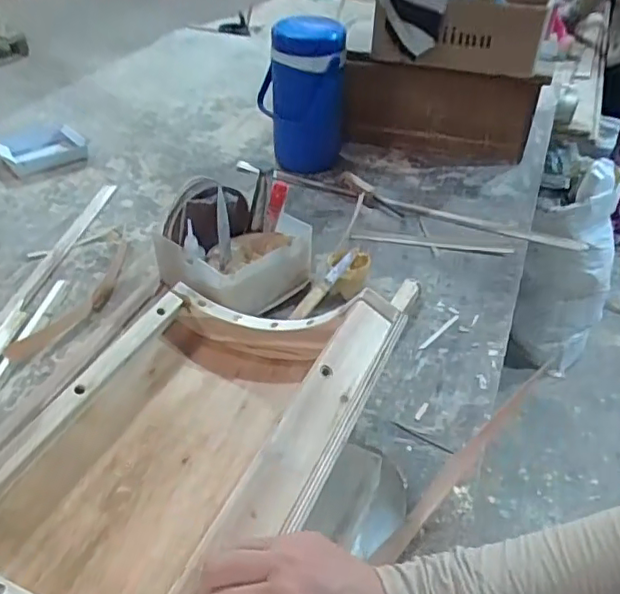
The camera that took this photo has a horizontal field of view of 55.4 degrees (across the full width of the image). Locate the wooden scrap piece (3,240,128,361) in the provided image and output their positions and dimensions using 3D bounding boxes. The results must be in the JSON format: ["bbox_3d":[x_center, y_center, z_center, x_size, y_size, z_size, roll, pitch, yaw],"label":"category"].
[{"bbox_3d":[-0.293,-0.004,0.775,0.053,0.023,0.257,11,41,12],"label":"wooden scrap piece"}]

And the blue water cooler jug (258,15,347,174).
[{"bbox_3d":[-0.016,-0.328,1.001,0.144,0.247,0.114,2,40,1],"label":"blue water cooler jug"}]

